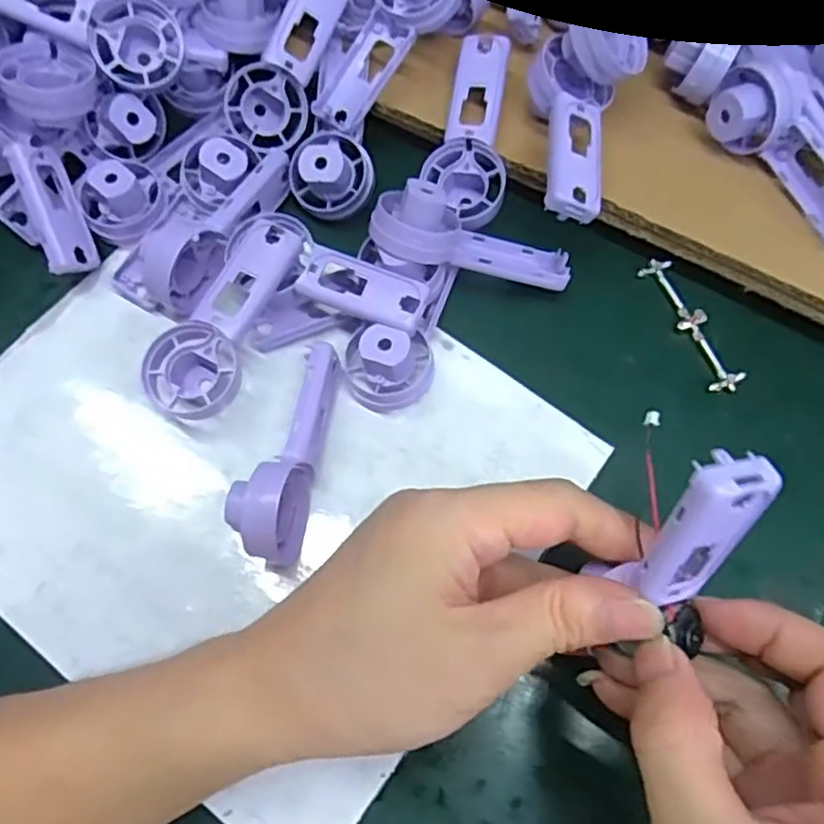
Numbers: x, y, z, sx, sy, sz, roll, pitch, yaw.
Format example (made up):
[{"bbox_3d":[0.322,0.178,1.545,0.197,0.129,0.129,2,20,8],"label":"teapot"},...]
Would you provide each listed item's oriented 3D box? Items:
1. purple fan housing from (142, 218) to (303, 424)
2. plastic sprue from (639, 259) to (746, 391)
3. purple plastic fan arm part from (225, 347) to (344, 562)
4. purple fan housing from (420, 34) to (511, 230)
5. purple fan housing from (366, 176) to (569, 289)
[{"bbox_3d":[-0.079,-0.039,0.305,0.038,0.024,0.095,29,86,9],"label":"purple fan housing"},{"bbox_3d":[0.132,-0.043,0.326,0.015,0.005,0.072,-22,73,-7],"label":"plastic sprue"},{"bbox_3d":[-0.048,0.018,0.287,0.021,0.046,0.092,14,57,5],"label":"purple plastic fan arm part"},{"bbox_3d":[0.028,-0.135,0.337,0.038,0.022,0.093,7,89,2],"label":"purple fan housing"},{"bbox_3d":[0.028,-0.076,0.315,0.092,0.021,0.031,15,71,-17],"label":"purple fan housing"}]

